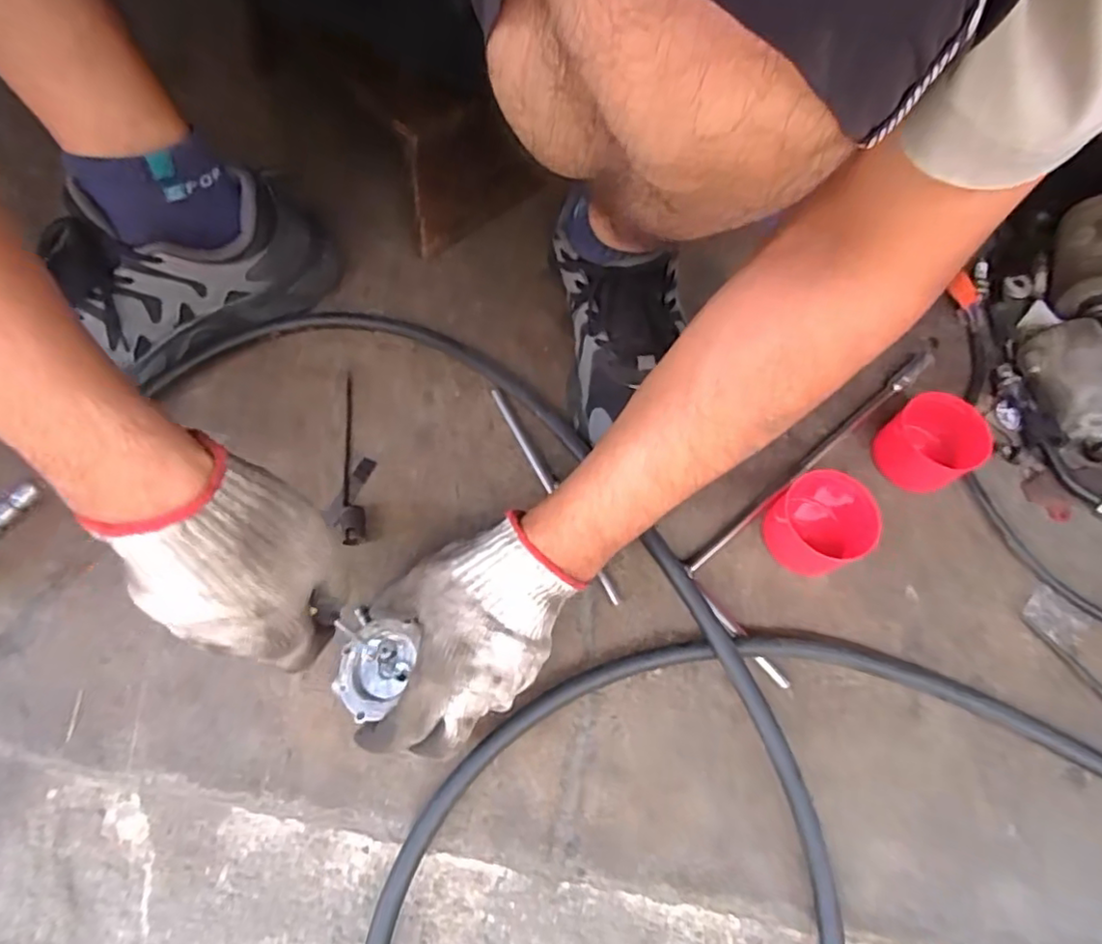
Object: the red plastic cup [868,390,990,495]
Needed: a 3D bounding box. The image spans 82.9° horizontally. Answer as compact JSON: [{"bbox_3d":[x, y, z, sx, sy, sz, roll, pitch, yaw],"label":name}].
[{"bbox_3d":[0.297,-0.024,0.488,0.063,0.050,0.064,1,65,-3],"label":"red plastic cup"}]

